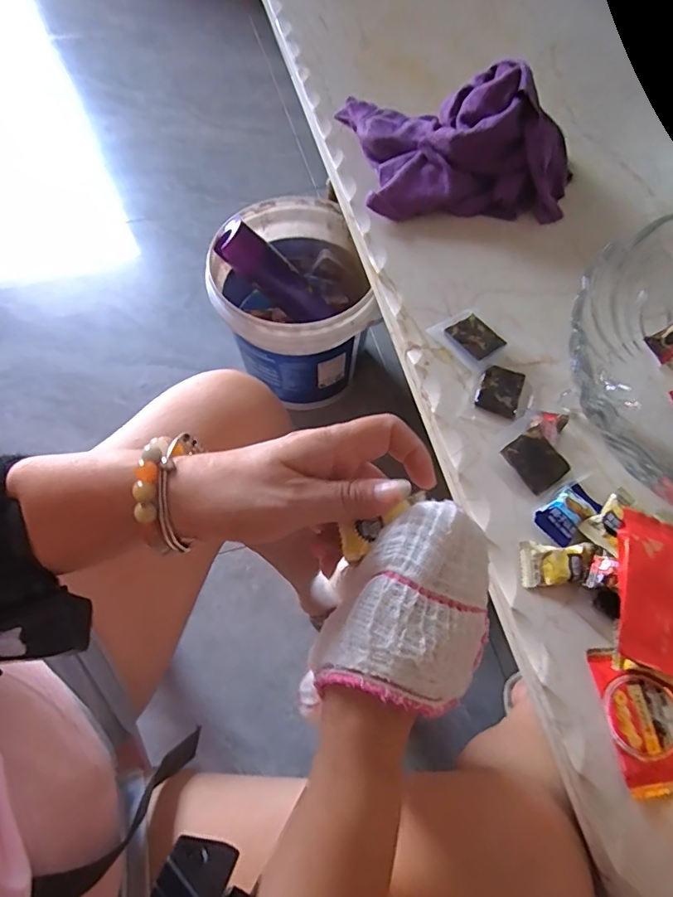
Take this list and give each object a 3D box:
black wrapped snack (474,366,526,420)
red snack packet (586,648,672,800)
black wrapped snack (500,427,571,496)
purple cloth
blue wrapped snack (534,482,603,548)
[{"bbox_3d":[0.131,-0.046,0.398,0.033,0.005,0.042,20,67,8],"label":"black wrapped snack"},{"bbox_3d":[0.188,0.162,0.299,0.047,0.010,0.078,-7,66,-4],"label":"red snack packet"},{"bbox_3d":[0.146,0.009,0.363,0.032,0.006,0.042,-38,85,-2],"label":"black wrapped snack"},{"bbox_3d":[0.115,-0.301,0.475,0.231,0.079,0.154,8,65,2],"label":"purple cloth"},{"bbox_3d":[0.166,0.045,0.349,0.047,0.007,0.028,-32,70,-15],"label":"blue wrapped snack"}]

